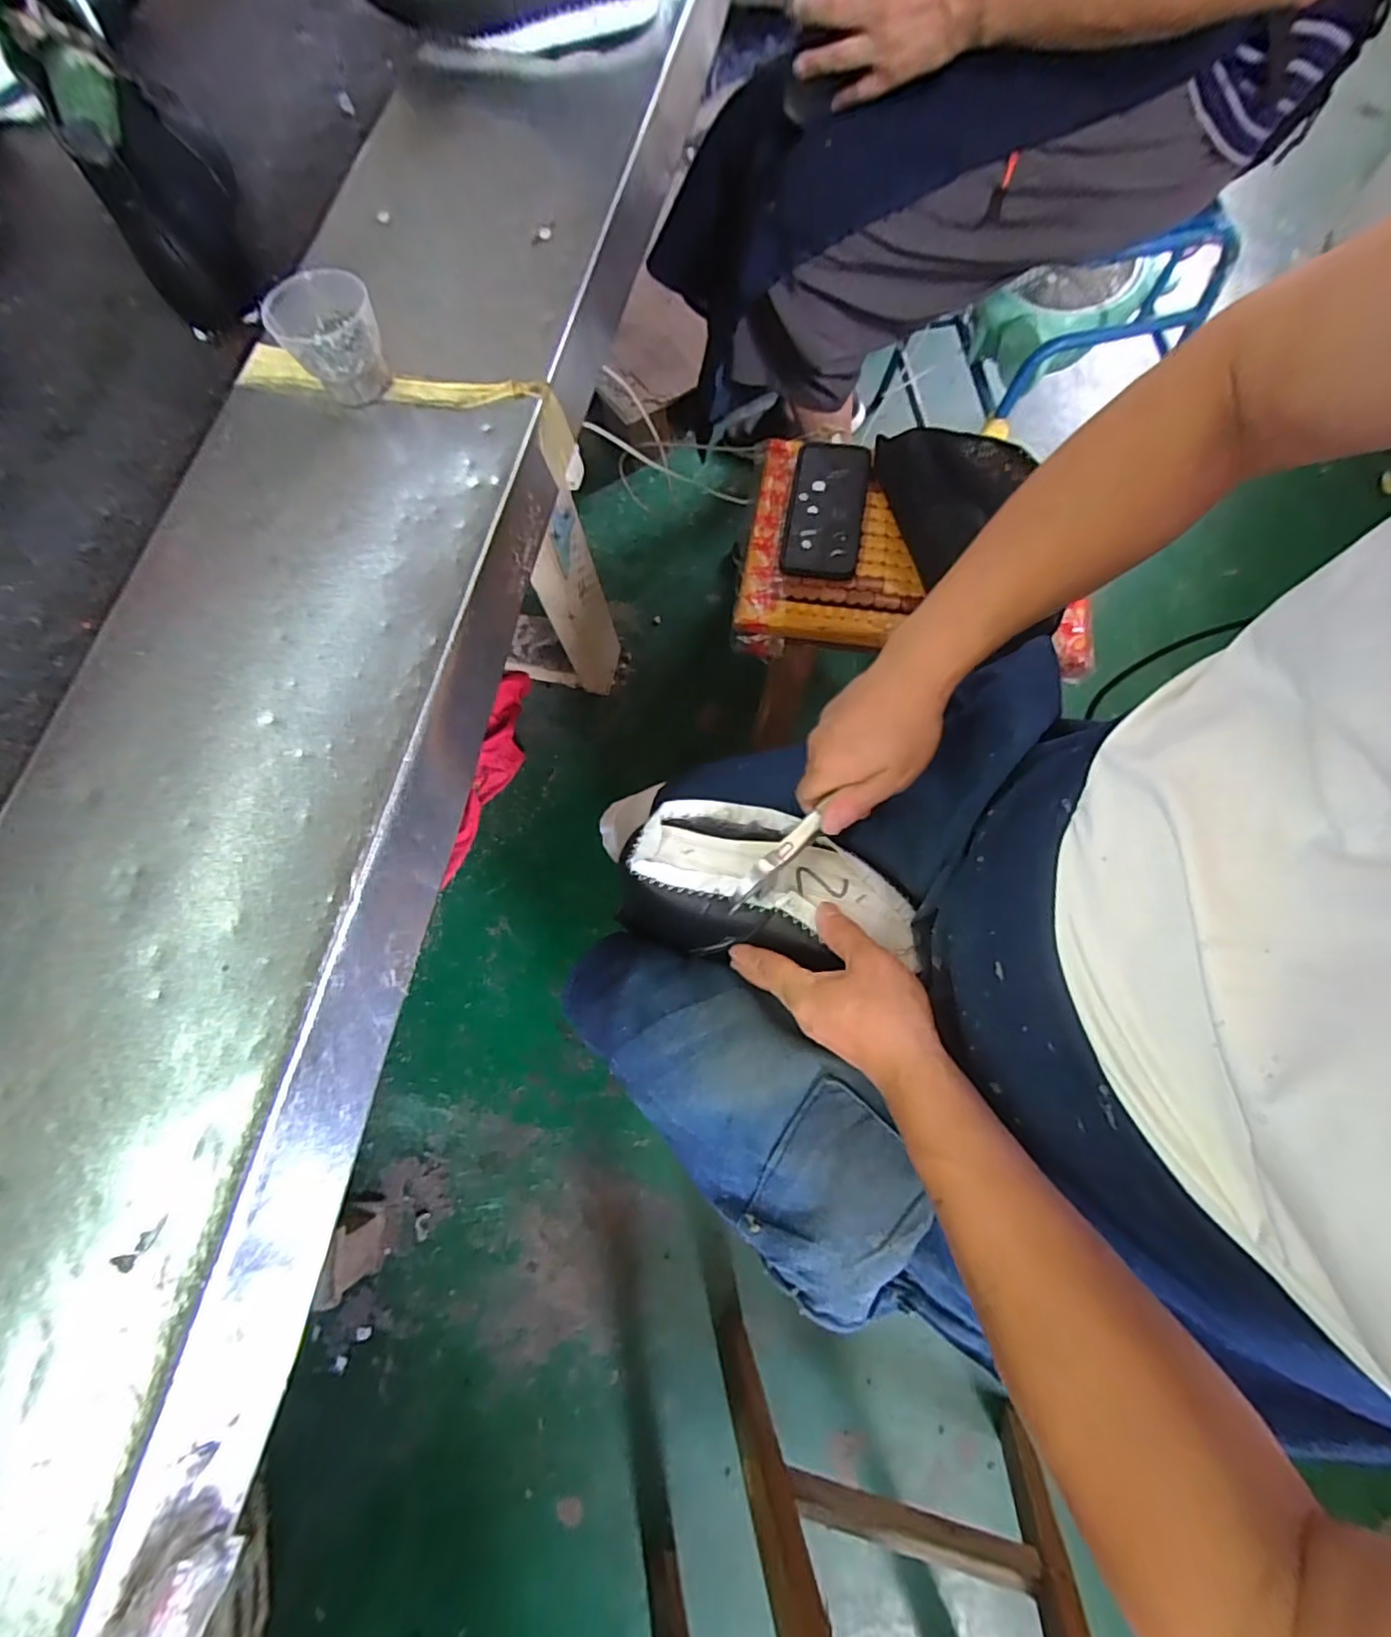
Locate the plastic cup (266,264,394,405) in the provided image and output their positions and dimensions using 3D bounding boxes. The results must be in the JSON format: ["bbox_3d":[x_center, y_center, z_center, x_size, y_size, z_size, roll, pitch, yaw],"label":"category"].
[{"bbox_3d":[-0.241,-0.316,0.403,0.064,0.053,0.056,6,75,3],"label":"plastic cup"}]

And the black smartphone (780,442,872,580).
[{"bbox_3d":[0.142,-0.337,0.653,0.079,0.010,0.172,9,75,6],"label":"black smartphone"}]

